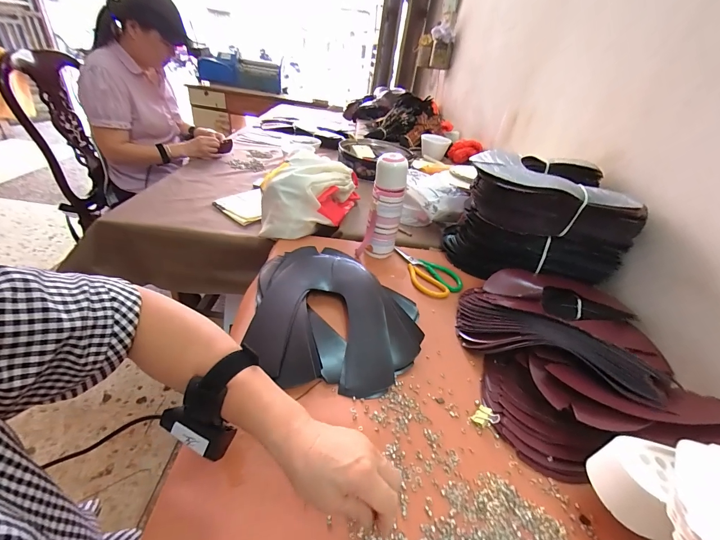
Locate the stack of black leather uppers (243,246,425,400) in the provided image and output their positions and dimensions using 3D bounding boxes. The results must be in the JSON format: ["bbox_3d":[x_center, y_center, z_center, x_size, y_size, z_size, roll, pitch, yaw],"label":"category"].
[{"bbox_3d":[-0.038,0.059,0.549,0.265,0.038,0.313,4,35,-7],"label":"stack of black leather uppers"}]

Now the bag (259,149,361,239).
[{"bbox_3d":[-0.118,-0.185,0.783,0.235,0.144,0.215,3,35,-8],"label":"bag"}]

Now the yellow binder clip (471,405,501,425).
[{"bbox_3d":[0.165,0.191,0.422,0.025,0.020,0.028,-23,45,-37],"label":"yellow binder clip"}]

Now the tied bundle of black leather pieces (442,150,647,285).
[{"bbox_3d":[0.370,-0.100,0.694,0.313,0.225,0.181,10,36,1],"label":"tied bundle of black leather pieces"}]

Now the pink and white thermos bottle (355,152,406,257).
[{"bbox_3d":[0.044,-0.115,0.644,0.069,0.209,0.059,20,36,17],"label":"pink and white thermos bottle"}]

